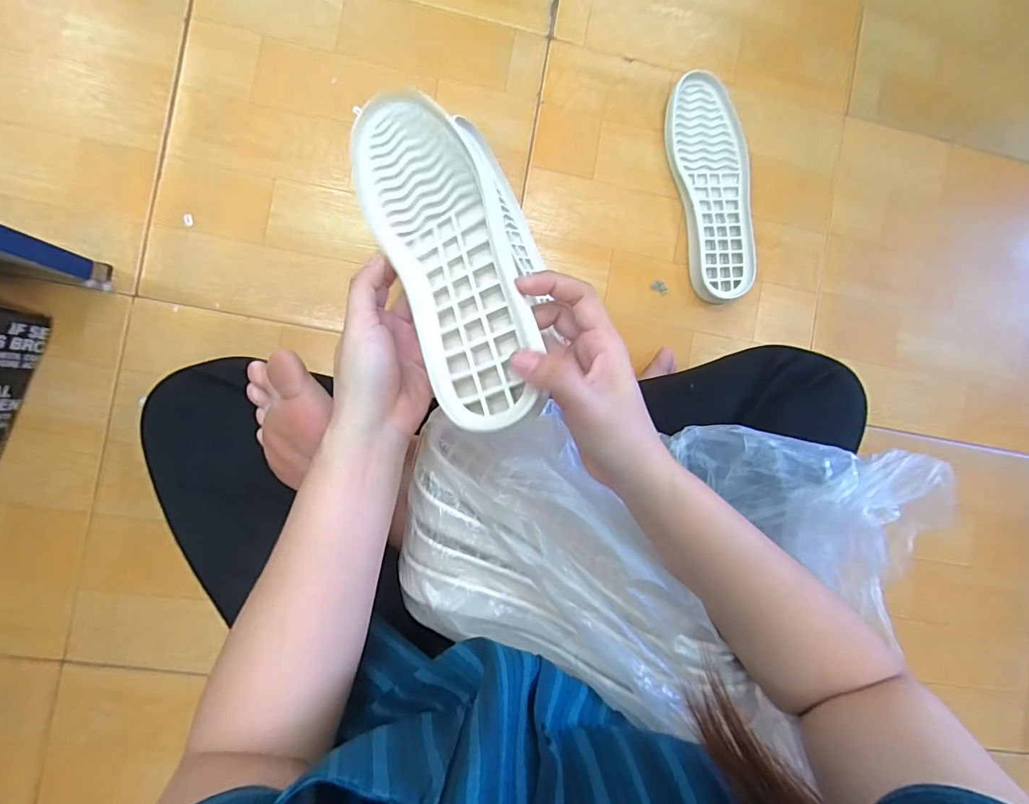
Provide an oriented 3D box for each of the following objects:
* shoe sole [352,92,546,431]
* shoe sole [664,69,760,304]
[{"bbox_3d":[-0.048,-0.105,0.323,0.086,0.028,0.267,-27,71,16],"label":"shoe sole"},{"bbox_3d":[0.248,-0.267,0.575,0.093,0.027,0.276,-9,90,-6],"label":"shoe sole"}]

